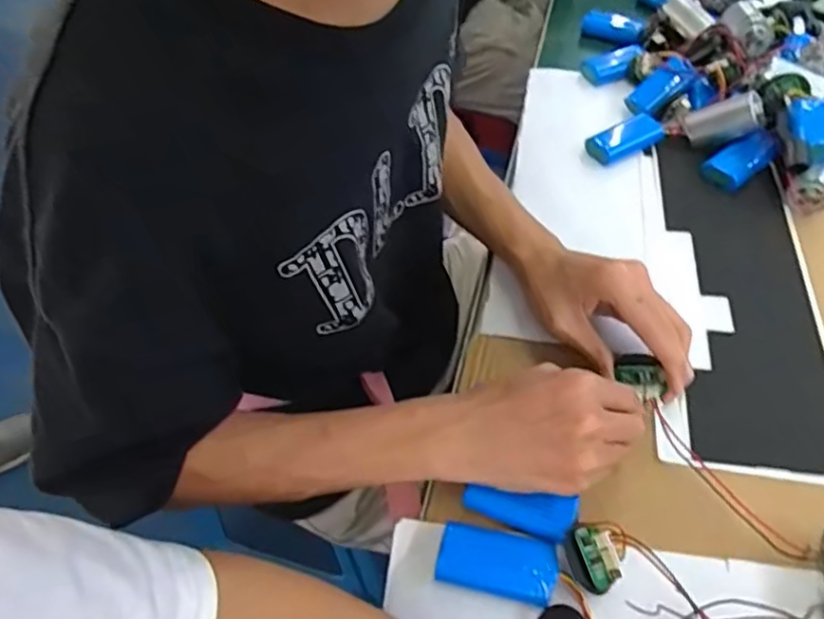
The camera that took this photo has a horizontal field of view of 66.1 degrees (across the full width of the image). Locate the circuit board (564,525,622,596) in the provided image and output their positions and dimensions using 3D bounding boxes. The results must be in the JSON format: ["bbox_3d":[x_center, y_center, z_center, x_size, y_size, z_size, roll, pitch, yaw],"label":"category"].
[{"bbox_3d":[0.104,0.142,0.364,0.027,0.011,0.035,-19,54,-12],"label":"circuit board"}]

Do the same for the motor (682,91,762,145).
[{"bbox_3d":[0.280,-0.173,0.570,0.062,0.027,0.028,-12,44,36],"label":"motor"}]

